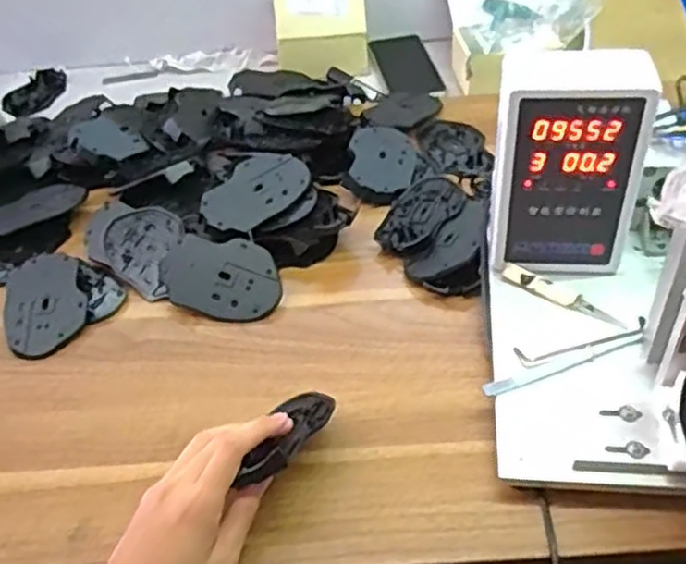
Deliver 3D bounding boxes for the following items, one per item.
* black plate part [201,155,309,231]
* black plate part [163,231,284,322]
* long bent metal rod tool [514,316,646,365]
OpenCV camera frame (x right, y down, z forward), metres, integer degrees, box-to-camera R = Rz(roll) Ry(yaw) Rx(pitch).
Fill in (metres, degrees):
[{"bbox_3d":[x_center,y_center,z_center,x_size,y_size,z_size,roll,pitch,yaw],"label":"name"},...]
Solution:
[{"bbox_3d":[-0.083,-0.089,0.711,0.071,0.007,0.109,33,65,17],"label":"black plate part"},{"bbox_3d":[-0.111,-0.003,0.664,0.106,0.010,0.072,7,82,8],"label":"black plate part"},{"bbox_3d":[0.188,0.047,0.568,0.105,0.004,0.020,-13,43,-2],"label":"long bent metal rod tool"}]

